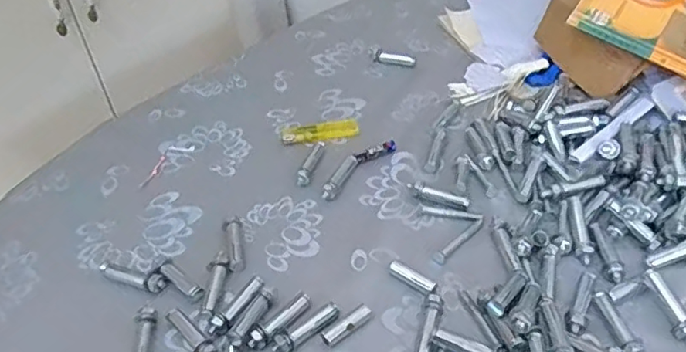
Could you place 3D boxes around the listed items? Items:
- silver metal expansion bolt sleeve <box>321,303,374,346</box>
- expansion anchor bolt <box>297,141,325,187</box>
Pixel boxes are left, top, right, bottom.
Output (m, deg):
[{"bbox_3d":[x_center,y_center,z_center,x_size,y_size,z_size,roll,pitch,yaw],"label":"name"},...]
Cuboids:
[{"bbox_3d":[0.003,0.107,0.413,0.040,0.008,0.012,-30,49,-23],"label":"silver metal expansion bolt sleeve"},{"bbox_3d":[-0.029,-0.013,0.537,0.010,0.010,0.062,8,46,14],"label":"expansion anchor bolt"}]

